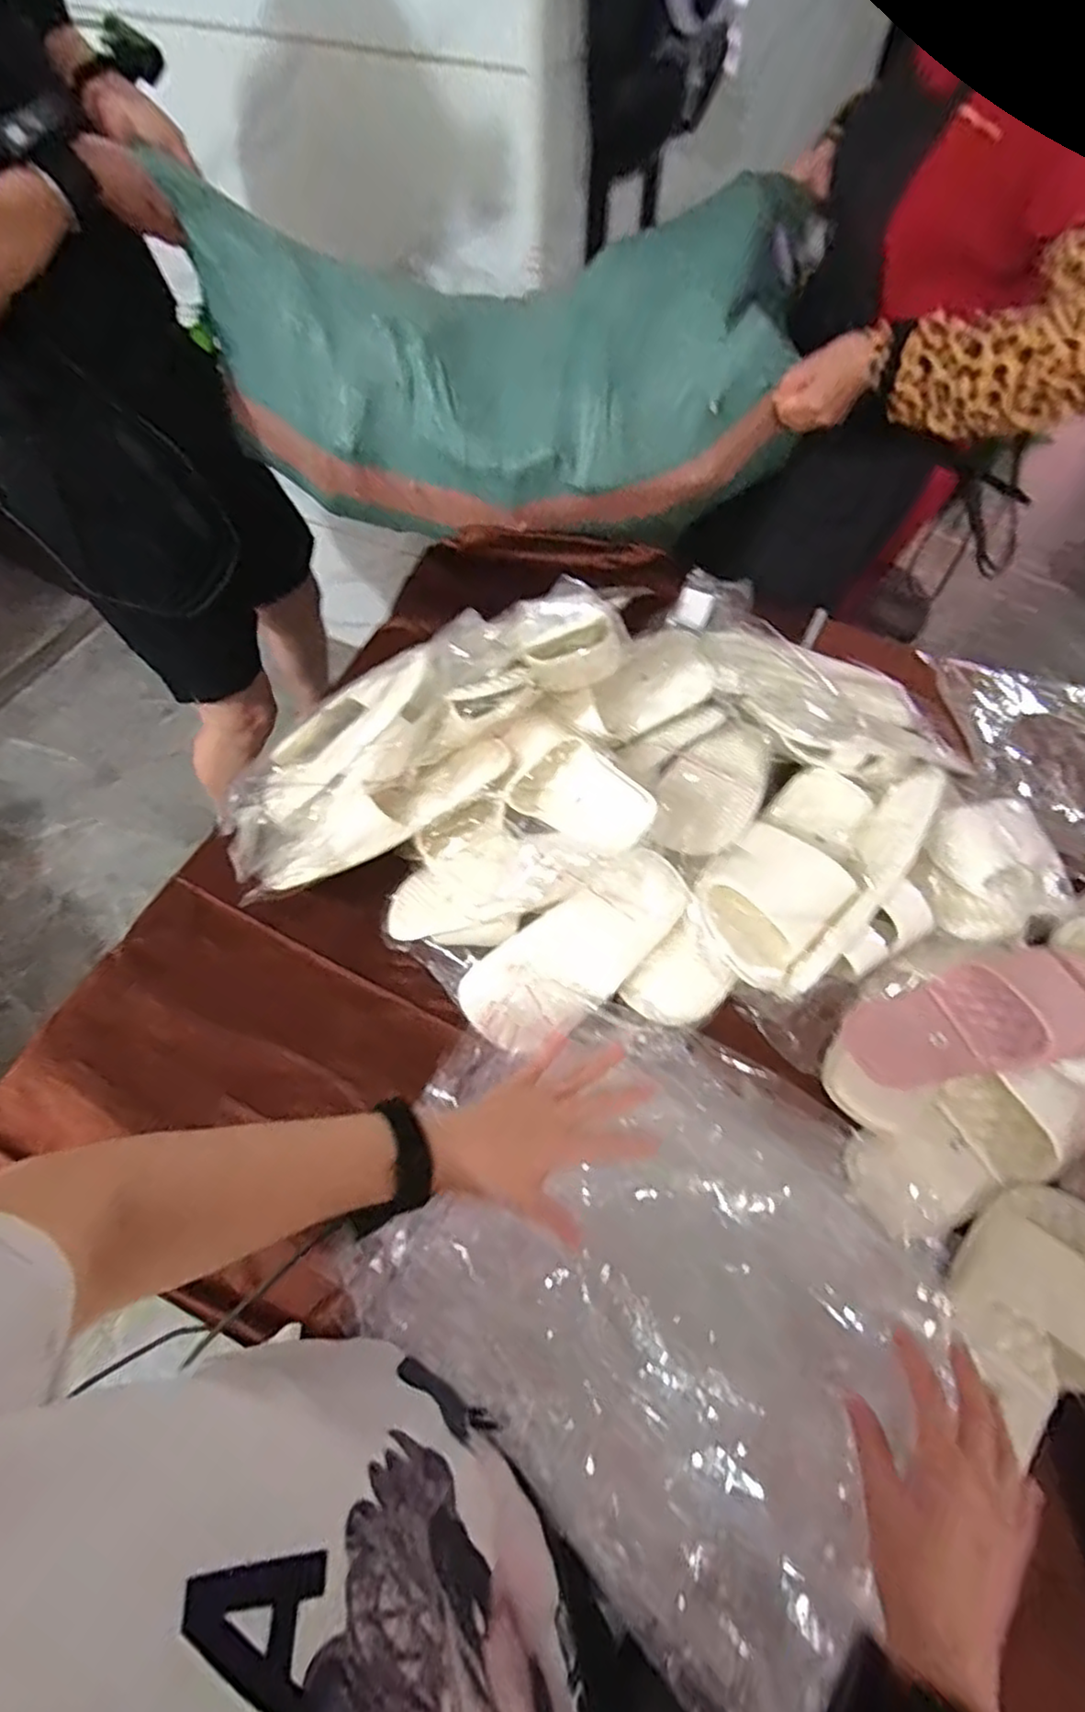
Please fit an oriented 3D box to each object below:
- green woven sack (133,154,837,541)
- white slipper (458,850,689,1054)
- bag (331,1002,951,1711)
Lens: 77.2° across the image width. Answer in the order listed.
[{"bbox_3d":[-0.033,-0.674,0.906,0.709,0.276,0.426,11,59,6],"label":"green woven sack"},{"bbox_3d":[0.032,0.087,0.617,0.229,0.043,0.092,-38,65,-5],"label":"white slipper"},{"bbox_3d":[0.084,0.292,0.525,0.404,0.061,0.340,36,65,19],"label":"bag"}]

